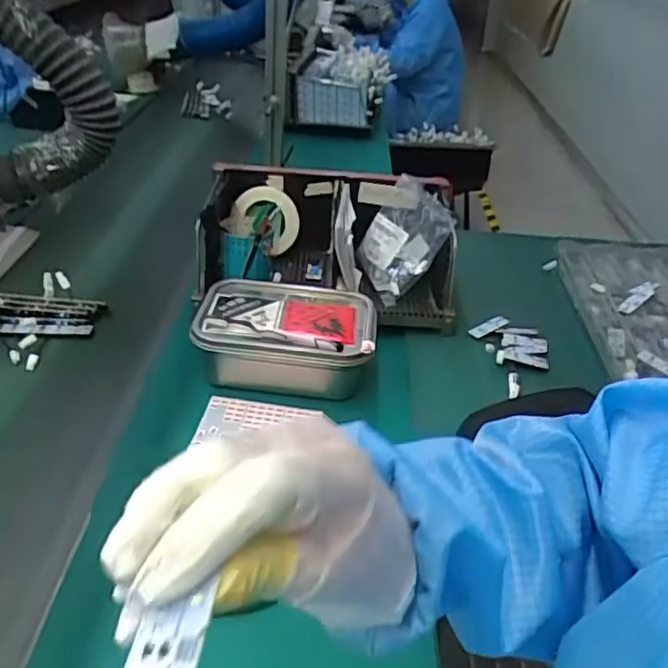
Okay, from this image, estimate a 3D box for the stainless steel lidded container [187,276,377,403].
[{"bbox_3d":[-0.066,0.006,0.910,0.240,0.086,0.161,4,35,-2],"label":"stainless steel lidded container"}]

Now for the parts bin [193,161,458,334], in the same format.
[{"bbox_3d":[-0.014,-0.146,1.057,0.389,0.178,0.268,0,35,-7],"label":"parts bin"}]

